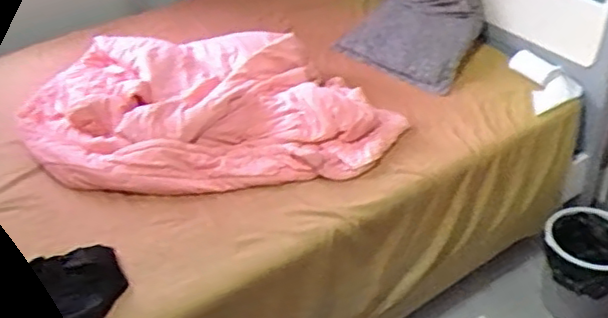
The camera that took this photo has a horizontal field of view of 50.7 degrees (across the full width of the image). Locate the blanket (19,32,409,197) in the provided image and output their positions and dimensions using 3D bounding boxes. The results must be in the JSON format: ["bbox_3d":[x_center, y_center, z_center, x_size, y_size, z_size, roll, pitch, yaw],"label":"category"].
[{"bbox_3d":[-0.288,-0.167,1.875,1.099,0.138,0.662,-3,38,3],"label":"blanket"}]

